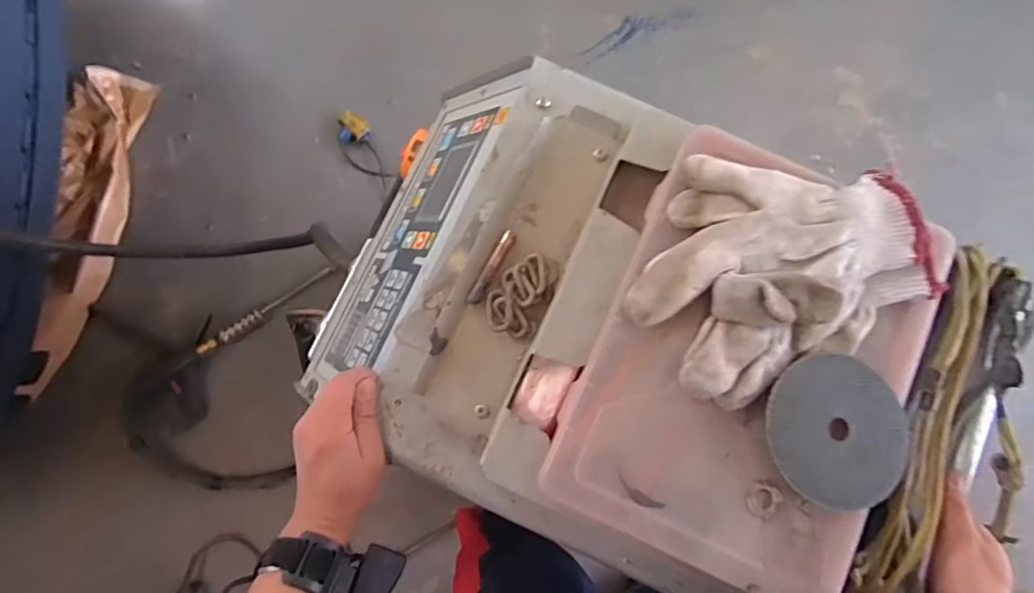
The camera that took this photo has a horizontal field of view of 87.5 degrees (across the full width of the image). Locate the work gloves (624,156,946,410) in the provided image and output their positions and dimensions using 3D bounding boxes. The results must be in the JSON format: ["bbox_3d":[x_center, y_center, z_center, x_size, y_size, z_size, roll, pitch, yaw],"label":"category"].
[{"bbox_3d":[0.177,-0.026,0.373,0.197,0.035,0.158,-33,81,-7],"label":"work gloves"}]

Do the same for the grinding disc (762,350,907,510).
[{"bbox_3d":[0.218,0.093,0.368,0.099,0.006,0.103,2,79,-10],"label":"grinding disc"}]

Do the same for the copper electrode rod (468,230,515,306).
[{"bbox_3d":[-0.019,-0.024,0.437,0.010,0.007,0.068,27,80,5],"label":"copper electrode rod"}]

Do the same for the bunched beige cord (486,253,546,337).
[{"bbox_3d":[0.000,-0.004,0.432,0.037,0.011,0.065,22,80,4],"label":"bunched beige cord"}]

